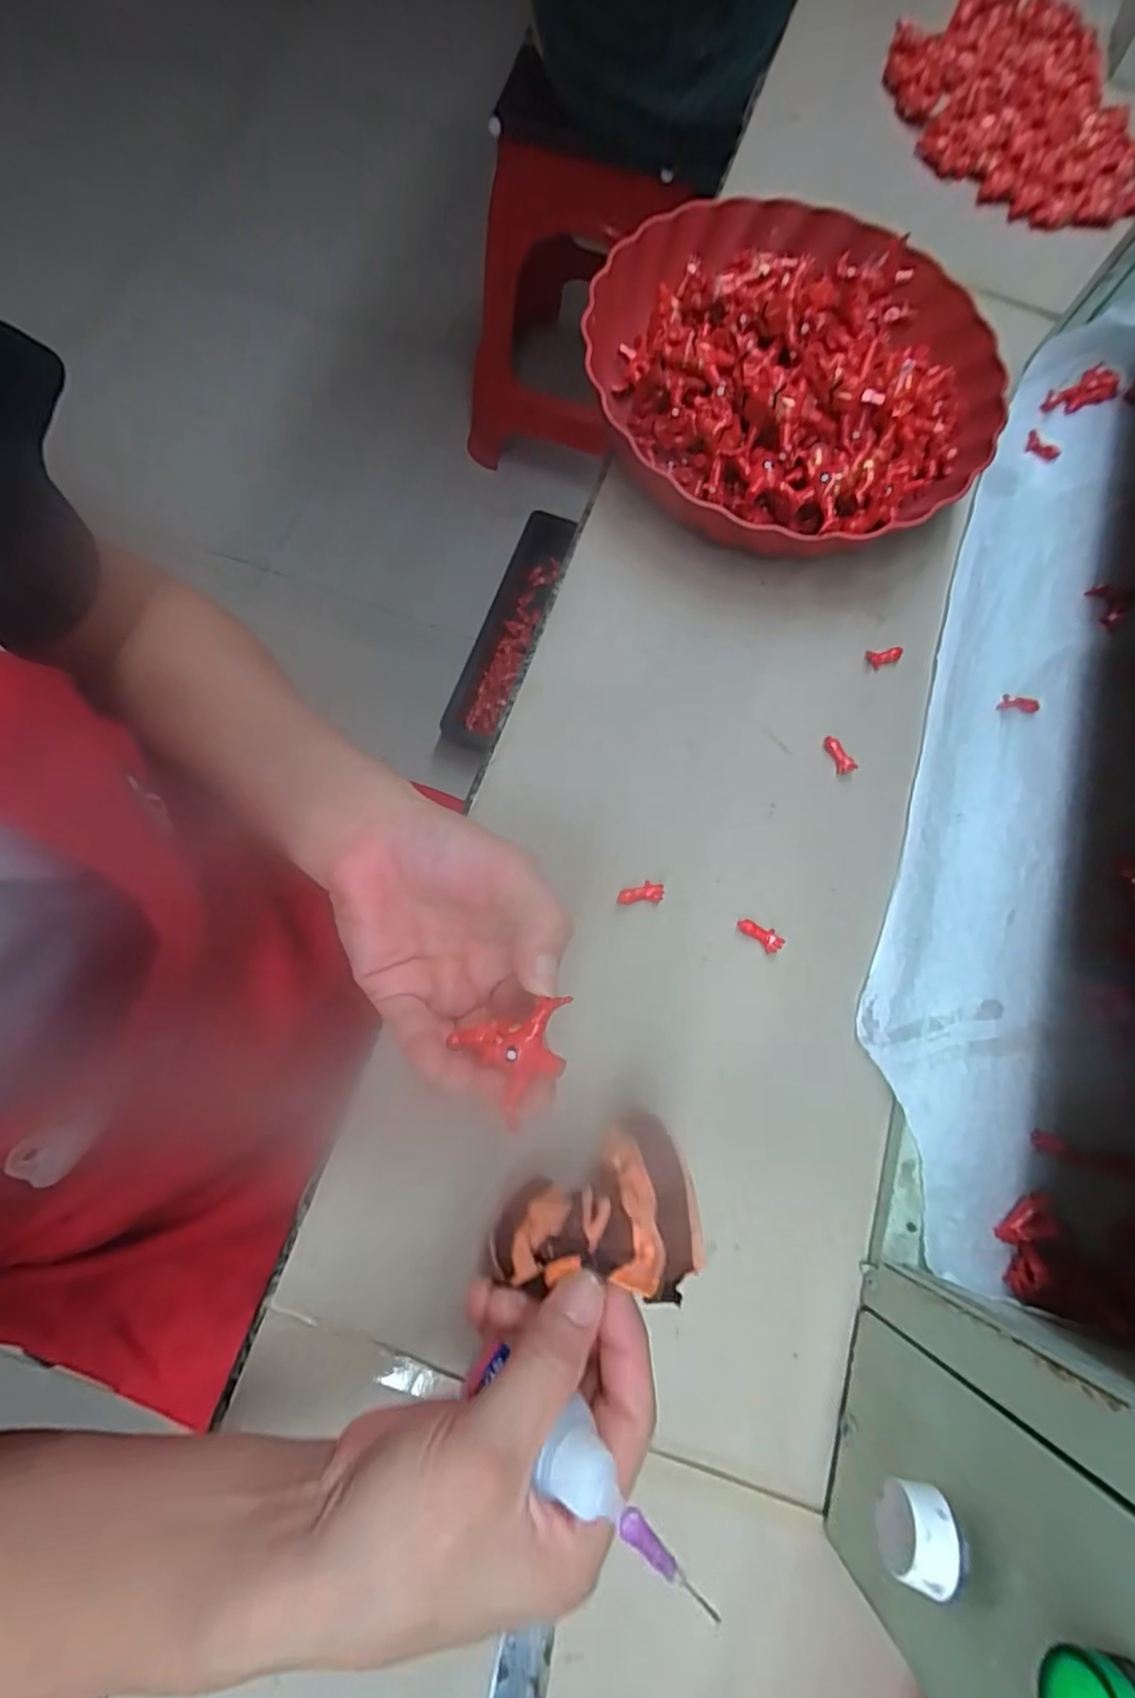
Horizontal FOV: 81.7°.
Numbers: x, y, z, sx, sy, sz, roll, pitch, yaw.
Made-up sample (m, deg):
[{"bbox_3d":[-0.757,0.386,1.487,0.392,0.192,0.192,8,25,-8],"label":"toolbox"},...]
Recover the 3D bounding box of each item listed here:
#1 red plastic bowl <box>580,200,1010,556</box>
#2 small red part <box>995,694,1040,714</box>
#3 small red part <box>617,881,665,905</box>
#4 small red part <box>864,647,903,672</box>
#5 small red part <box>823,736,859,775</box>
[{"bbox_3d":[0.131,-0.286,0.383,0.238,0.085,0.237,-31,76,-7],"label":"red plastic bowl"},{"bbox_3d":[0.247,-0.079,0.359,0.023,0.004,0.010,7,74,-2],"label":"small red part"},{"bbox_3d":[0.037,0.022,0.332,0.023,0.007,0.011,-1,75,-4],"label":"small red part"},{"bbox_3d":[0.184,-0.110,0.381,0.022,0.004,0.011,-7,75,-6],"label":"small red part"},{"bbox_3d":[0.149,-0.052,0.360,0.010,0.006,0.022,-26,78,-10],"label":"small red part"}]

